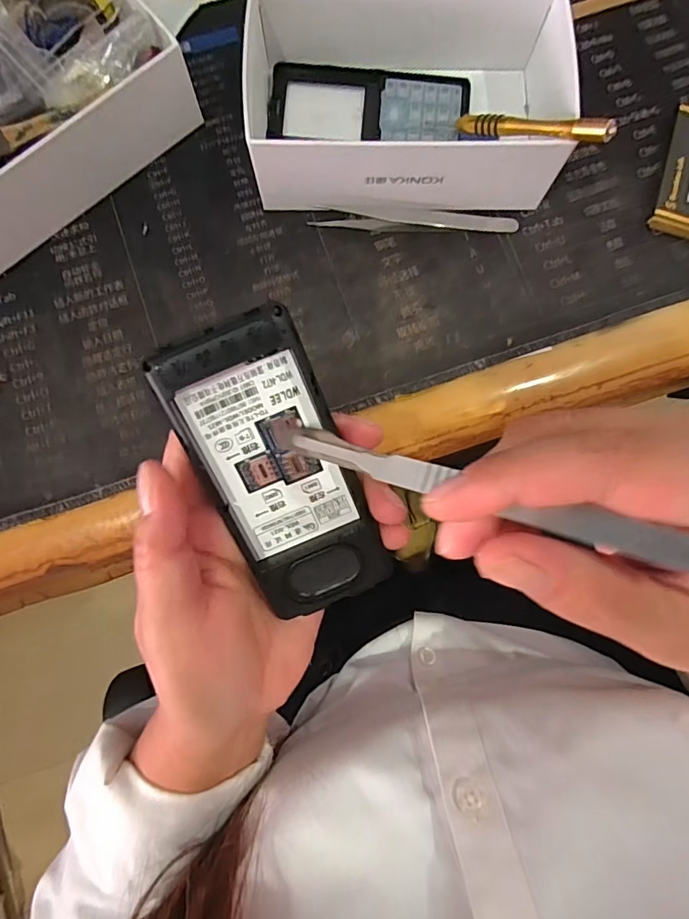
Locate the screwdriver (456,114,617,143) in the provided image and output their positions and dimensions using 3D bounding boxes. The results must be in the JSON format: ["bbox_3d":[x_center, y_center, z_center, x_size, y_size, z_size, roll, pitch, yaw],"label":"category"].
[{"bbox_3d":[0.100,-0.181,0.261,0.094,0.010,0.010,34,83,36],"label":"screwdriver"}]

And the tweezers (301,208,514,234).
[{"bbox_3d":[0.044,-0.148,0.296,0.126,0.011,0.009,0,84,-2],"label":"tweezers"}]

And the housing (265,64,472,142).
[{"bbox_3d":[0.015,-0.225,0.304,0.124,0.008,0.048,4,84,-1],"label":"housing"}]

